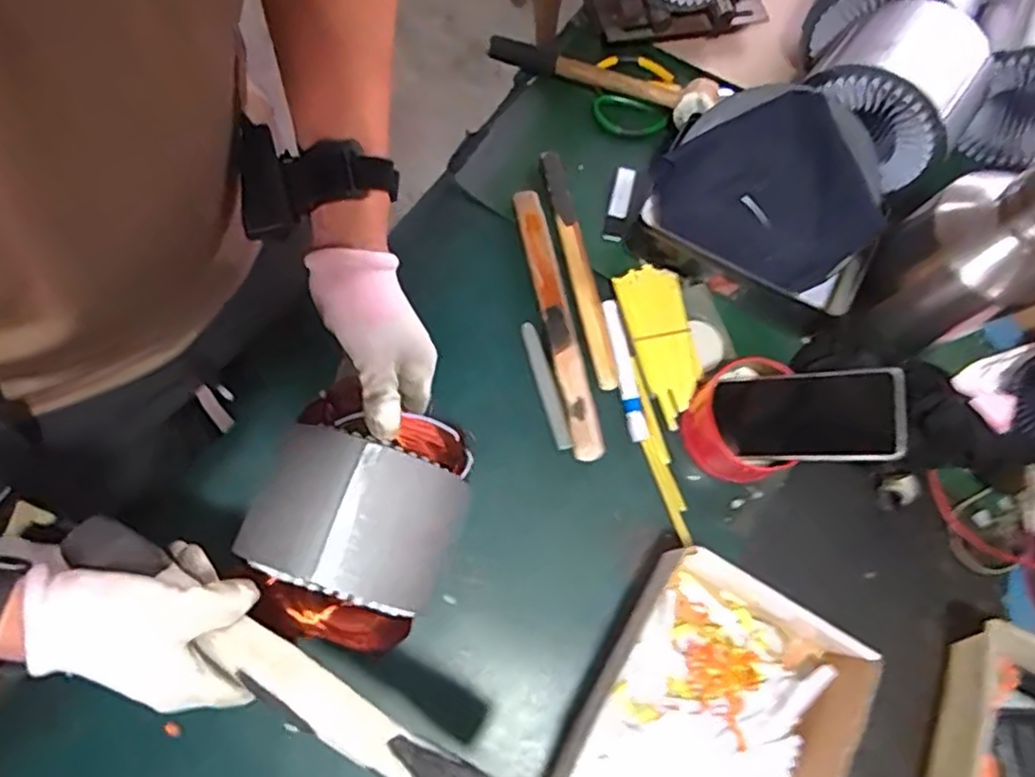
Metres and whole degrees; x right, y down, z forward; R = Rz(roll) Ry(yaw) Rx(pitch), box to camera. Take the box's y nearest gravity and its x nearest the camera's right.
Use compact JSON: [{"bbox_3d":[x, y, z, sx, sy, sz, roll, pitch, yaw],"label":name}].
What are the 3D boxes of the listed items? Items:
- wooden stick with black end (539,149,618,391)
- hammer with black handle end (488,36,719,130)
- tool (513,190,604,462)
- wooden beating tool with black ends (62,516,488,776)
[{"bbox_3d":[0.062,-0.124,0.665,0.022,0.016,0.253,-12,73,-6],"label":"wooden stick with black end"},{"bbox_3d":[0.087,-0.338,0.720,0.252,0.056,0.069,25,73,5],"label":"hammer with black handle end"},{"bbox_3d":[0.038,-0.067,0.655,0.028,0.030,0.277,-12,73,-6],"label":"tool"},{"bbox_3d":[-0.139,0.175,0.403,0.311,0.020,0.036,33,74,5],"label":"wooden beating tool with black ends"}]

